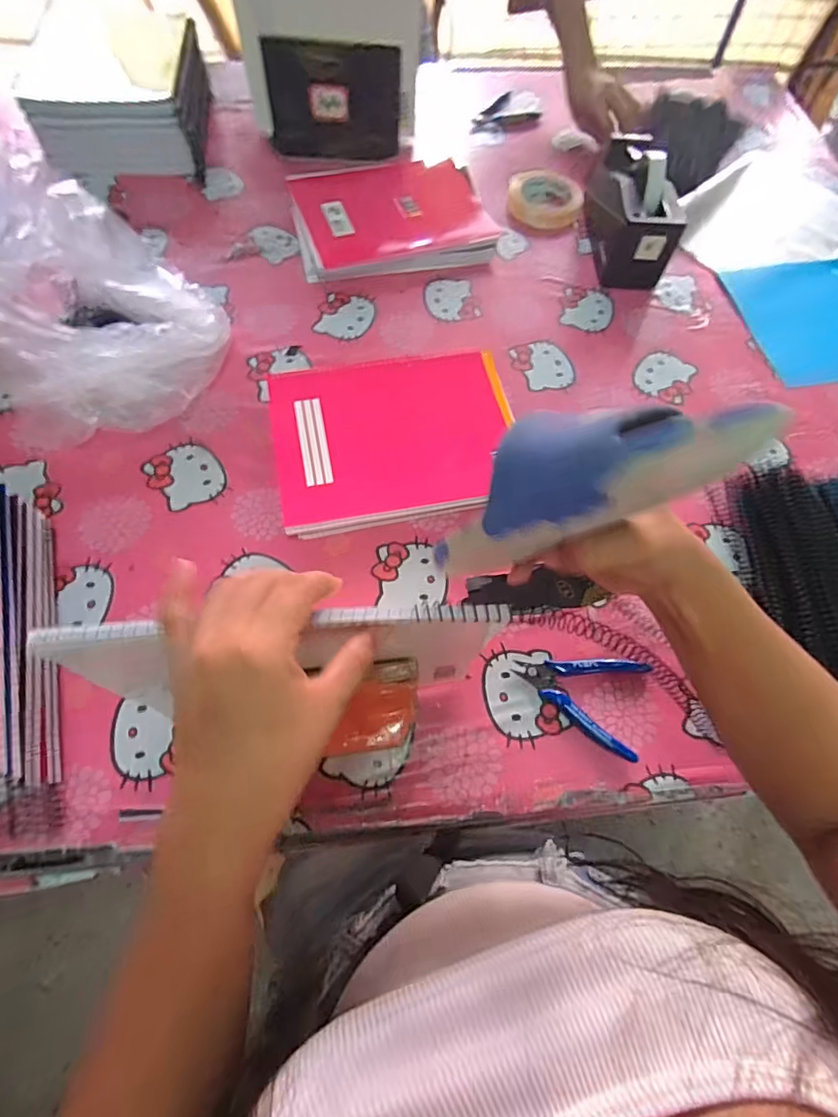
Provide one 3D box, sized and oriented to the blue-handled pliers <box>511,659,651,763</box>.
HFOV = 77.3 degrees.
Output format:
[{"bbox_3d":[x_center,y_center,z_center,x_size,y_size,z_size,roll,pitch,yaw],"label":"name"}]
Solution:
[{"bbox_3d":[0.143,0.113,0.466,0.112,0.018,0.088,23,65,8],"label":"blue-handled pliers"}]

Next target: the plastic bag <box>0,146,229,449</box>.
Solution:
[{"bbox_3d":[-0.357,-0.273,0.569,0.248,0.124,0.291,-27,68,-15],"label":"plastic bag"}]

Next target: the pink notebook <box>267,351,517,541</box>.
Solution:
[{"bbox_3d":[-0.023,-0.134,0.567,0.254,0.022,0.193,-10,65,-7],"label":"pink notebook"}]

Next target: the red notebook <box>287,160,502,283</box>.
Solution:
[{"bbox_3d":[-0.037,-0.487,0.737,0.270,0.034,0.208,-12,65,-8],"label":"red notebook"}]

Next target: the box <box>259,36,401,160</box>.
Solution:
[{"bbox_3d":[-0.126,-0.684,0.788,0.194,0.132,0.021,-3,64,-4],"label":"box"}]

